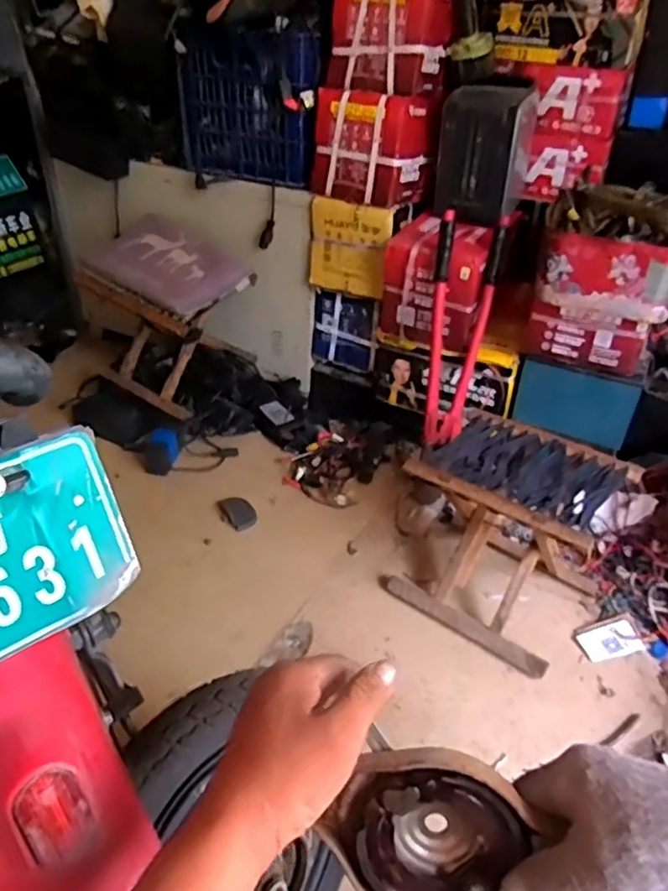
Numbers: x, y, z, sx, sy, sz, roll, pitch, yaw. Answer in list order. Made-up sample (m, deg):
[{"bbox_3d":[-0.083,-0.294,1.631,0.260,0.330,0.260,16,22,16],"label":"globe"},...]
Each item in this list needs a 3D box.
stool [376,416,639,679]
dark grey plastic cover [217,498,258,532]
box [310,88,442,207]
[{"bbox_3d":[0.296,0.148,1.103,0.298,0.295,0.268,26,41,30],"label":"stool"},{"bbox_3d":[-0.199,0.139,1.330,0.068,0.013,0.093,-15,39,-23],"label":"dark grey plastic cover"},{"bbox_3d":[0.081,-0.619,1.313,0.209,0.192,0.153,21,39,24],"label":"box"}]

